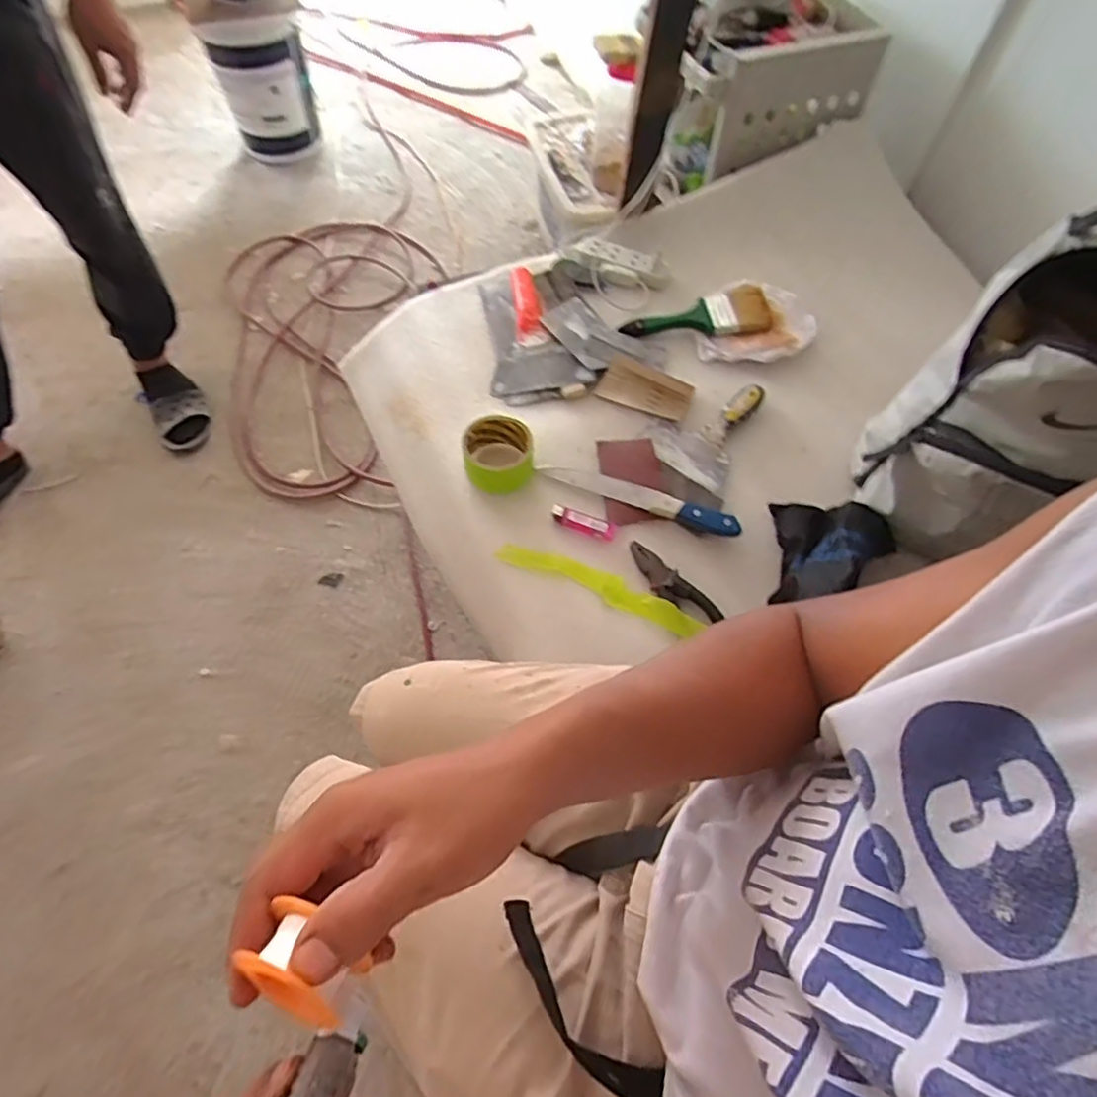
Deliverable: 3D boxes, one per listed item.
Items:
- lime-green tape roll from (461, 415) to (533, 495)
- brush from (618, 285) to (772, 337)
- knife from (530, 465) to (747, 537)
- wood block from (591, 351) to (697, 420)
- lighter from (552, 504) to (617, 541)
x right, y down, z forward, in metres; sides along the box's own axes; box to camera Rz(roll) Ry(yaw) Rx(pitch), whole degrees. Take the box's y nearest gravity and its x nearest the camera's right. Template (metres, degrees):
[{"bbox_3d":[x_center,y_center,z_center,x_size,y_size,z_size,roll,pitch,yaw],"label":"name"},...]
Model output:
[{"bbox_3d":[-0.062,-0.114,0.791,0.083,0.053,0.087,1,59,-1],"label":"lime-green tape roll"},{"bbox_3d":[0.218,-0.341,0.936,0.209,0.033,0.074,-6,60,-5],"label":"brush"},{"bbox_3d":[0.110,-0.068,0.780,0.252,0.022,0.027,22,61,11],"label":"knife"},{"bbox_3d":[0.136,-0.223,0.871,0.120,0.015,0.074,23,61,11],"label":"wood block"},{"bbox_3d":[0.043,-0.033,0.773,0.080,0.008,0.025,20,61,10],"label":"lighter"}]

